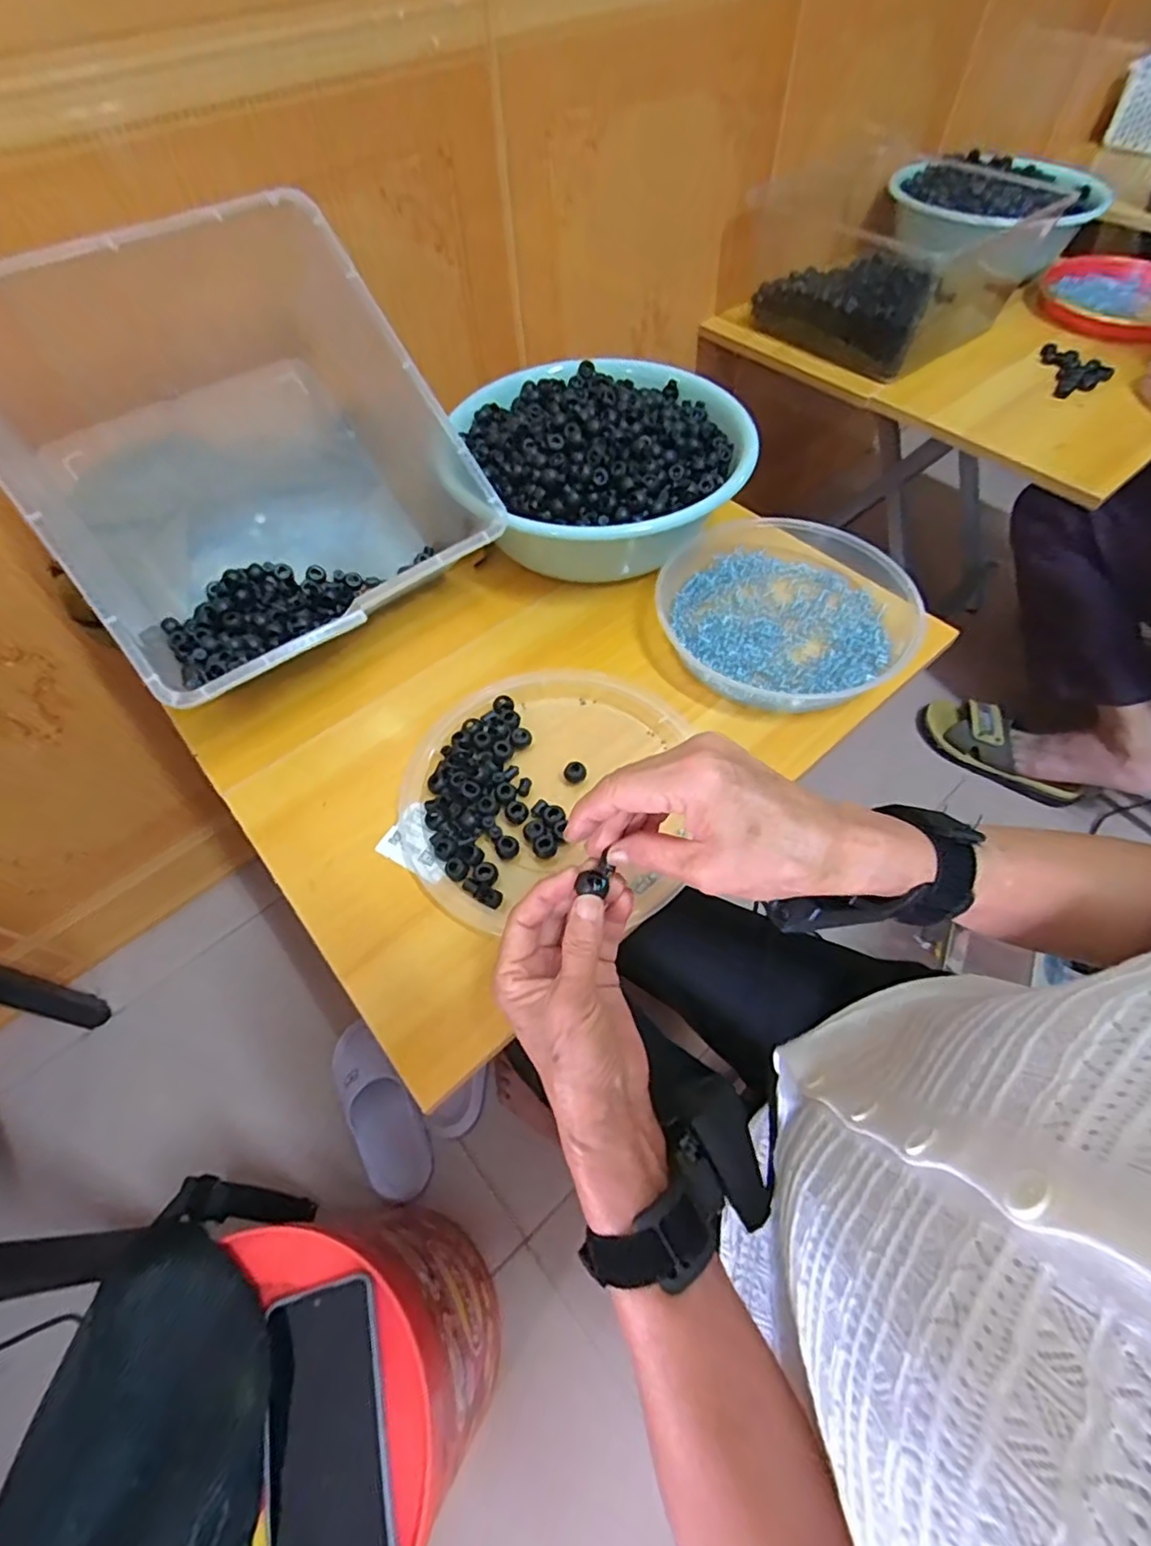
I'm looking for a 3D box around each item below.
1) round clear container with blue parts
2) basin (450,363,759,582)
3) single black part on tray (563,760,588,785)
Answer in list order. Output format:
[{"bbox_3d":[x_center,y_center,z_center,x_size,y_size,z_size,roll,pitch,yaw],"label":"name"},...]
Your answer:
[{"bbox_3d":[0.193,-0.155,0.576,0.231,0.038,0.225,-1,58,1],"label":"round clear container with blue parts"},{"bbox_3d":[0.038,-0.311,0.630,0.258,0.112,0.271,-1,58,1],"label":"basin"},{"bbox_3d":[0.000,0.000,0.498,0.018,0.010,0.016,0,58,2],"label":"single black part on tray"}]

